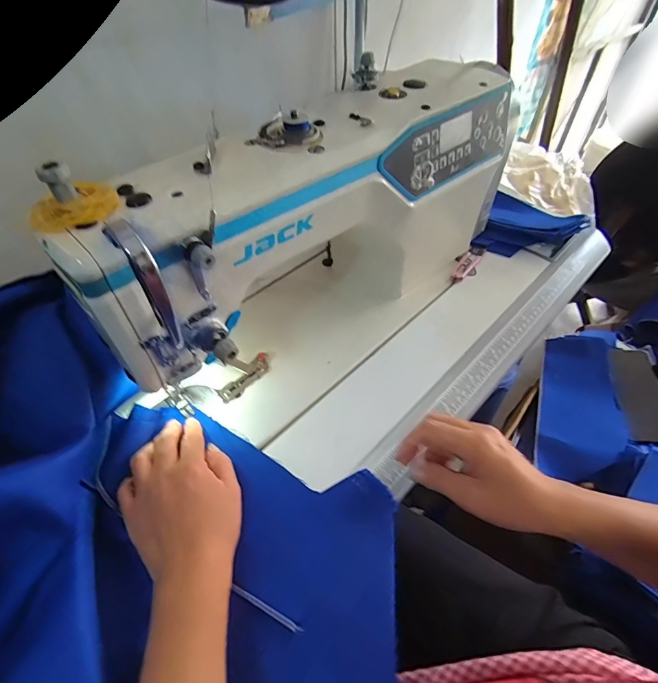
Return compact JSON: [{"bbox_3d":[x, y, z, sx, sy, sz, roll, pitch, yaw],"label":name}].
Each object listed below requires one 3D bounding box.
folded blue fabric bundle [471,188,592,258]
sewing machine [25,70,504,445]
[{"bbox_3d":[0.301,-0.167,0.598,0.132,0.042,0.140,24,54,20],"label":"folded blue fabric bundle"},{"bbox_3d":[-0.012,-0.100,0.419,0.432,0.243,0.156,-37,58,-27],"label":"sewing machine"}]

